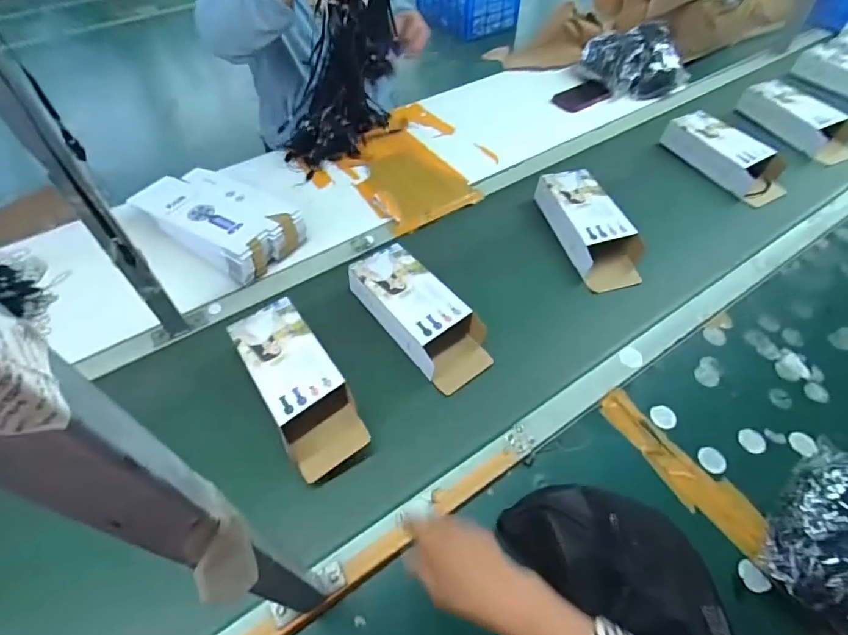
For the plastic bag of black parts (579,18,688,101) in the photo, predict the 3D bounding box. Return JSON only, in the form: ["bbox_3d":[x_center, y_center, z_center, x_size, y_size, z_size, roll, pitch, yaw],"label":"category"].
[{"bbox_3d":[0.521,-0.645,1.154,0.219,0.091,0.194,-6,55,-5],"label":"plastic bag of black parts"}]

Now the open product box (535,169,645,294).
[{"bbox_3d":[0.296,-0.164,0.830,0.111,0.053,0.250,-15,56,-10],"label":"open product box"}]

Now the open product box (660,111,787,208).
[{"bbox_3d":[0.620,-0.340,0.958,0.097,0.066,0.263,-20,57,-14],"label":"open product box"}]

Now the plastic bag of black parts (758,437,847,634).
[{"bbox_3d":[0.476,0.243,0.530,0.121,0.076,0.220,37,63,23],"label":"plastic bag of black parts"}]

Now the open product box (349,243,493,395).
[{"bbox_3d":[-0.006,-0.006,0.718,0.108,0.055,0.250,-33,61,-21],"label":"open product box"}]

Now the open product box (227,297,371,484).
[{"bbox_3d":[-0.172,0.089,0.637,0.096,0.068,0.249,-28,59,-18],"label":"open product box"}]

